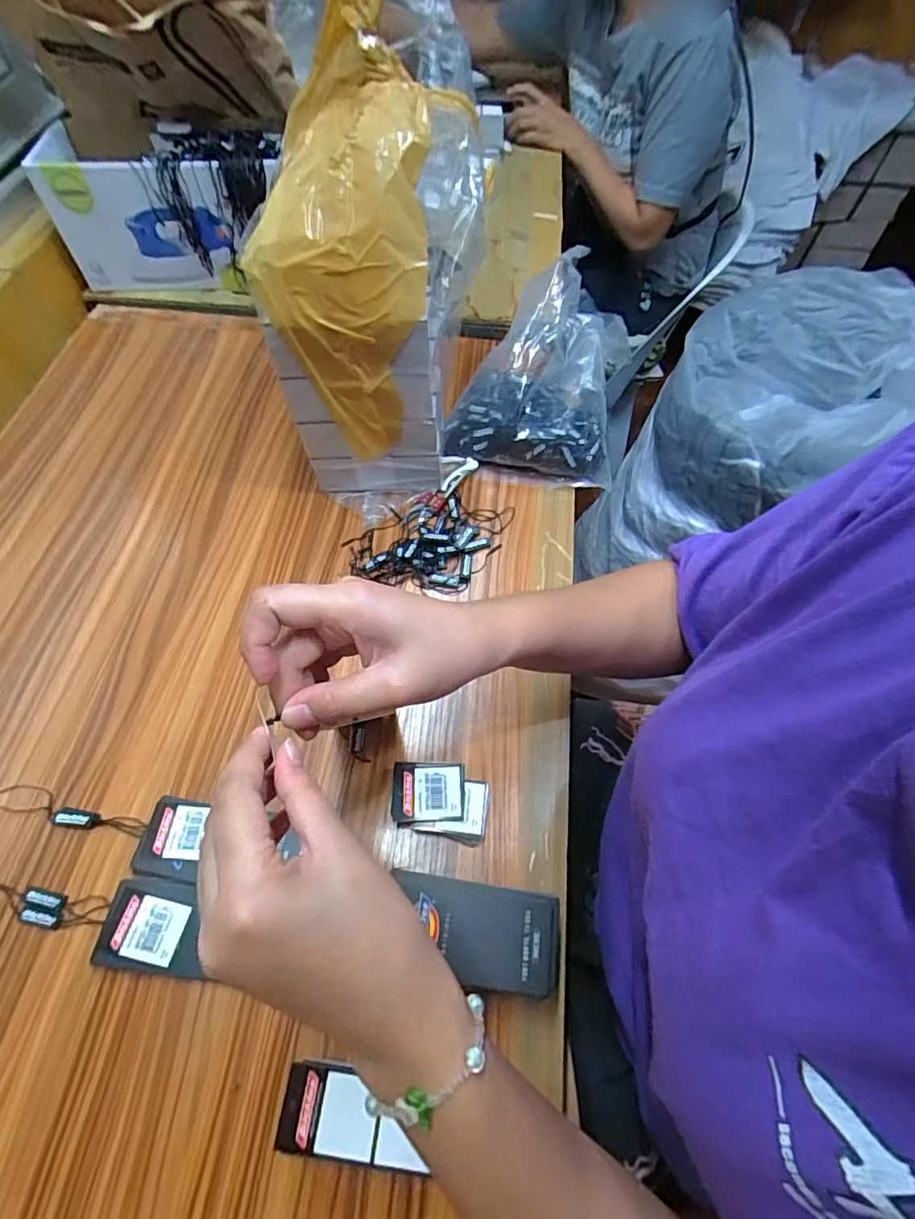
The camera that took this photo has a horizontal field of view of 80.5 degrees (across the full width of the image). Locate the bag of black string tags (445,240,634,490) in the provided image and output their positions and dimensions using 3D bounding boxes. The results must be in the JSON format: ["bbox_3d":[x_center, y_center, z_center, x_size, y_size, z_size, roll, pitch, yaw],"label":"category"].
[{"bbox_3d":[0.083,-0.240,0.540,0.172,0.131,0.177,9,61,4],"label":"bag of black string tags"}]

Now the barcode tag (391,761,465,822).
[{"bbox_3d":[-0.021,0.130,0.387,0.051,0.005,0.040,0,65,4],"label":"barcode tag"}]

